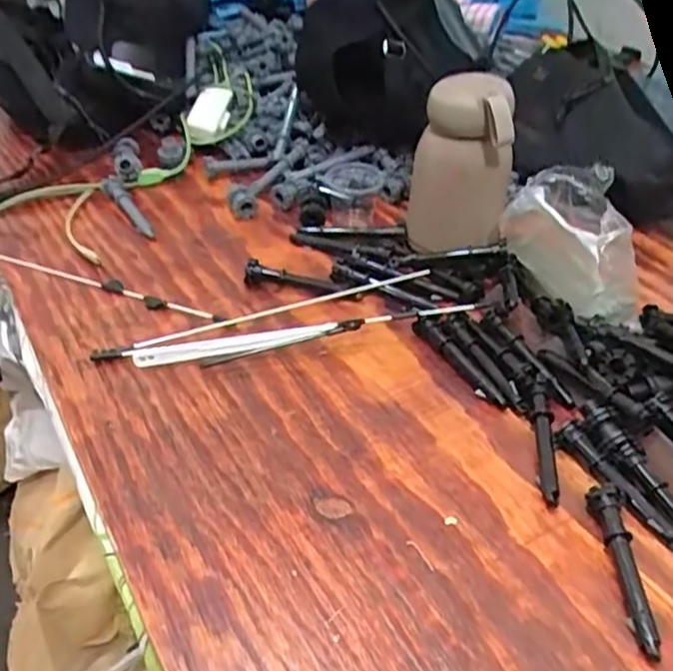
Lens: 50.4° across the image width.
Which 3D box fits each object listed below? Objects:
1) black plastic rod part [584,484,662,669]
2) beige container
[{"bbox_3d":[0.155,0.125,0.386,0.019,0.015,0.095,2,40,0],"label":"black plastic rod part"},{"bbox_3d":[0.101,-0.135,0.583,0.077,0.134,0.051,5,41,4],"label":"beige container"}]

